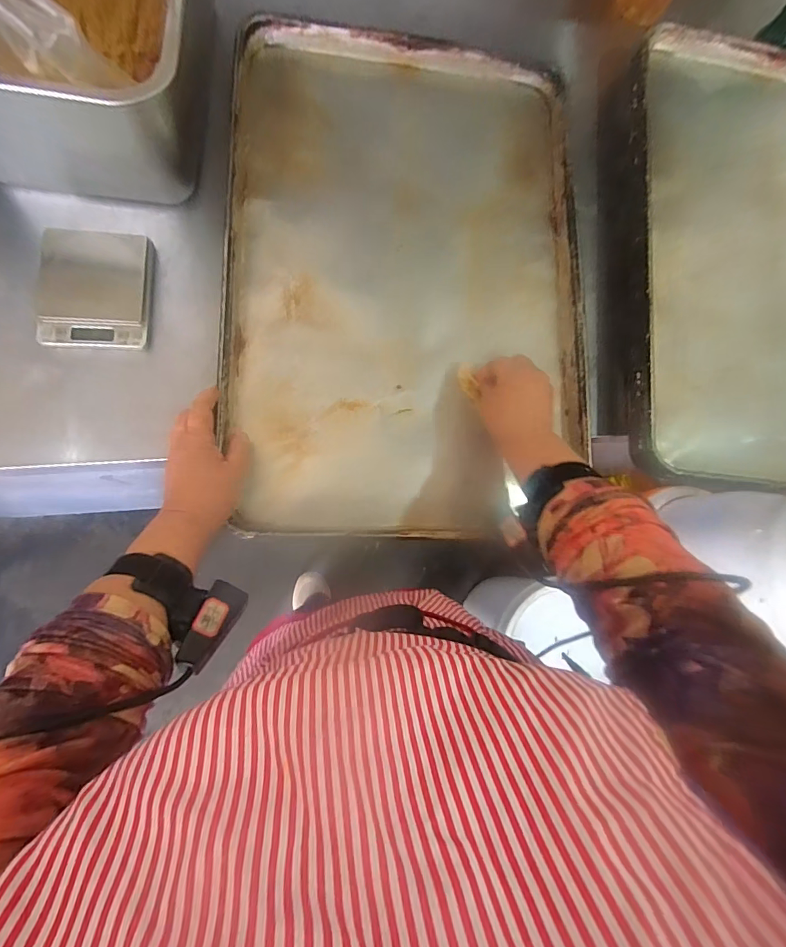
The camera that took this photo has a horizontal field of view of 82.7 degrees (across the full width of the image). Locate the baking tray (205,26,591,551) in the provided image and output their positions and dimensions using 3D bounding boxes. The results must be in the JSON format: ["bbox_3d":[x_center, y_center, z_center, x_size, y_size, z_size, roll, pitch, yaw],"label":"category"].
[{"bbox_3d":[0.021,-0.230,0.513,0.396,0.032,0.592,0,84,-8],"label":"baking tray"}]

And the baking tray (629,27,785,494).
[{"bbox_3d":[0.499,-0.275,0.587,0.417,0.052,0.607,5,83,-7],"label":"baking tray"}]

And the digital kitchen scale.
[{"bbox_3d":[-0.314,-0.193,0.472,0.104,0.017,0.121,1,84,-7],"label":"digital kitchen scale"}]

